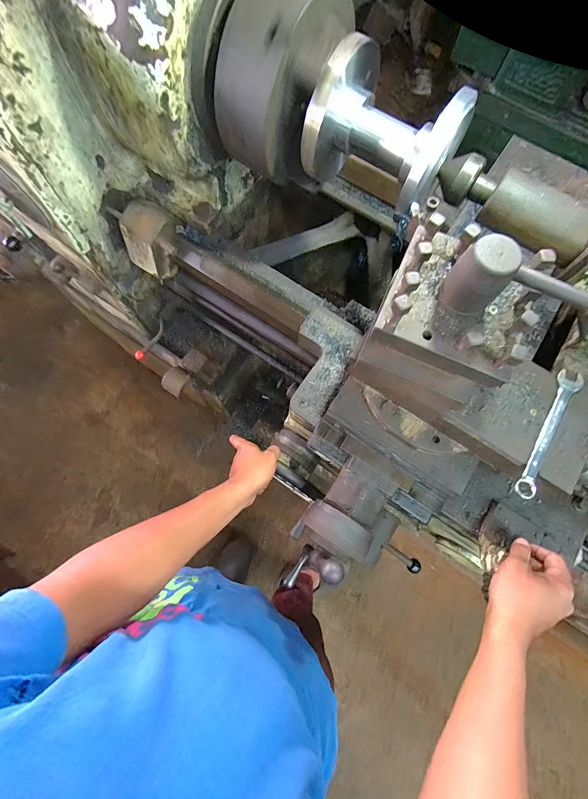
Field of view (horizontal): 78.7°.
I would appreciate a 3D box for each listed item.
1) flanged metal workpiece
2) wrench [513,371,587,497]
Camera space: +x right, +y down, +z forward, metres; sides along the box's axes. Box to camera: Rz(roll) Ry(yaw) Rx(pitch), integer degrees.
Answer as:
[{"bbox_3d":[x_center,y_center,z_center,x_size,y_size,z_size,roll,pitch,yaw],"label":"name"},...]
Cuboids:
[{"bbox_3d":[0.120,-0.351,0.481,0.179,0.137,0.146,31,76,8],"label":"flanged metal workpiece"},{"bbox_3d":[0.317,0.040,0.446,0.024,0.009,0.180,31,75,8],"label":"wrench"}]

